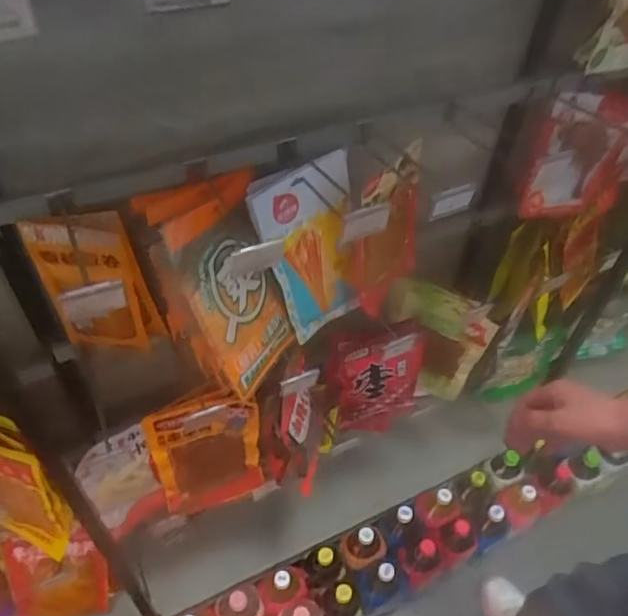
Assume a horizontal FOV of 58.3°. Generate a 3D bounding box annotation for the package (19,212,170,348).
[{"bbox_3d":[-0.287,-0.030,0.741,0.138,0.228,0.033,-5,48,-9],"label":"package"}]

